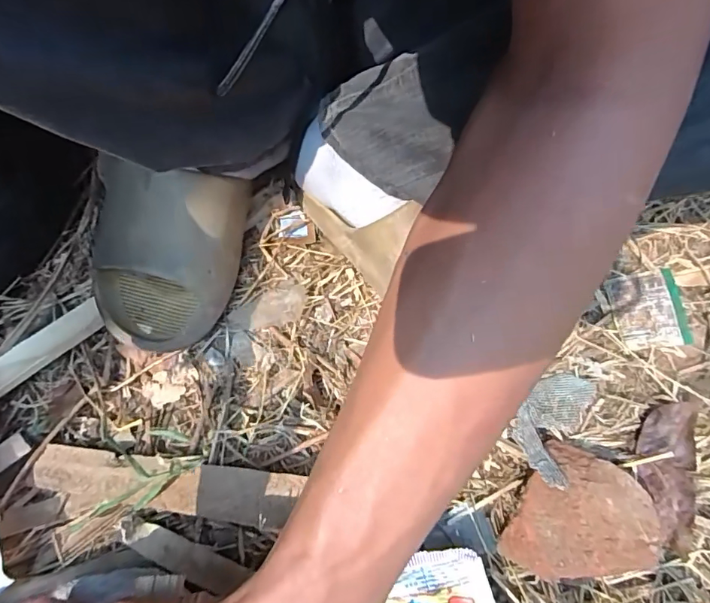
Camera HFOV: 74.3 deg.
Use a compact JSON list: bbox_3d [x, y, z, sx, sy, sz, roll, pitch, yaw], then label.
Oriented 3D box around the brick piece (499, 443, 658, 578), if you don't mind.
[{"bbox_3d":[0.140,0.135,0.289,0.074,0.032,0.085,29,63,14],"label":"brick piece"}]

